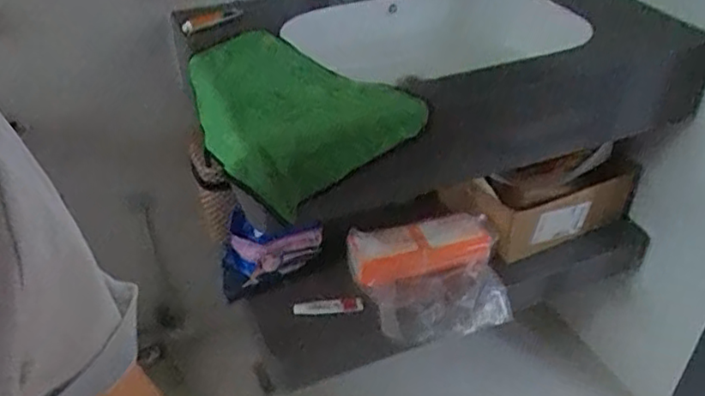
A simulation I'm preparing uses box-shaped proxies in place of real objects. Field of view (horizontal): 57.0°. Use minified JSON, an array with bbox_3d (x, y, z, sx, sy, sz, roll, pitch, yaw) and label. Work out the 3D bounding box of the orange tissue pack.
[{"bbox_3d":[0.125,0.094,1.214,0.260,0.085,0.081,-9,33,-10],"label":"orange tissue pack"}]

